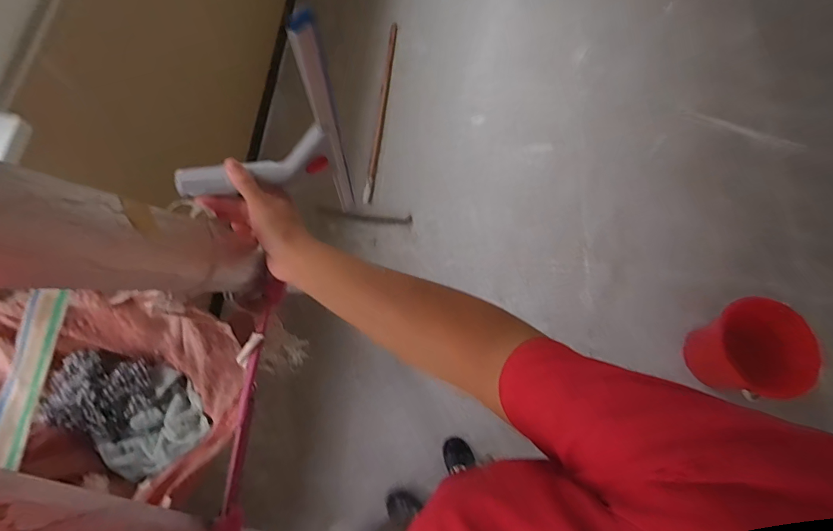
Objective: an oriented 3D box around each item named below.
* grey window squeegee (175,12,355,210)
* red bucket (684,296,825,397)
[{"bbox_3d":[-0.162,-0.109,0.461,0.181,0.317,0.034,-16,79,-5],"label":"grey window squeegee"},{"bbox_3d":[1.185,0.297,1.514,0.343,0.265,0.298,12,72,4],"label":"red bucket"}]

